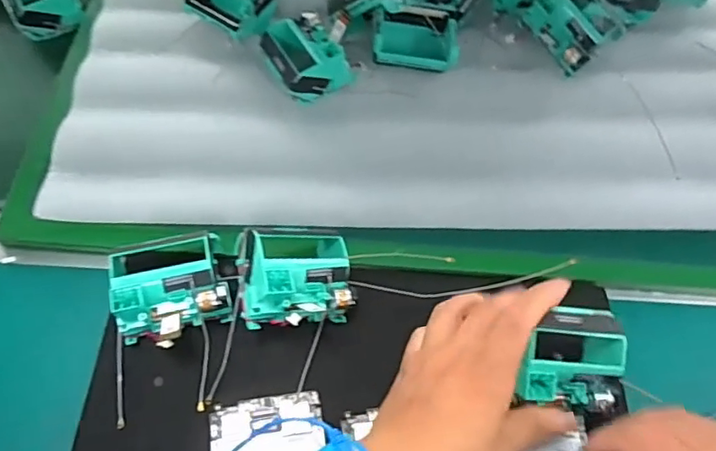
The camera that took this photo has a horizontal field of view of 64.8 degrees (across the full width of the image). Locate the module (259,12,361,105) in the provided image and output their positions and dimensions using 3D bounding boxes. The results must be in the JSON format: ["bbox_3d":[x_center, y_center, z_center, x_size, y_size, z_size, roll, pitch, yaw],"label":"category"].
[{"bbox_3d":[-0.043,-0.137,0.455,0.059,0.033,0.067,-30,66,-19],"label":"module"}]

